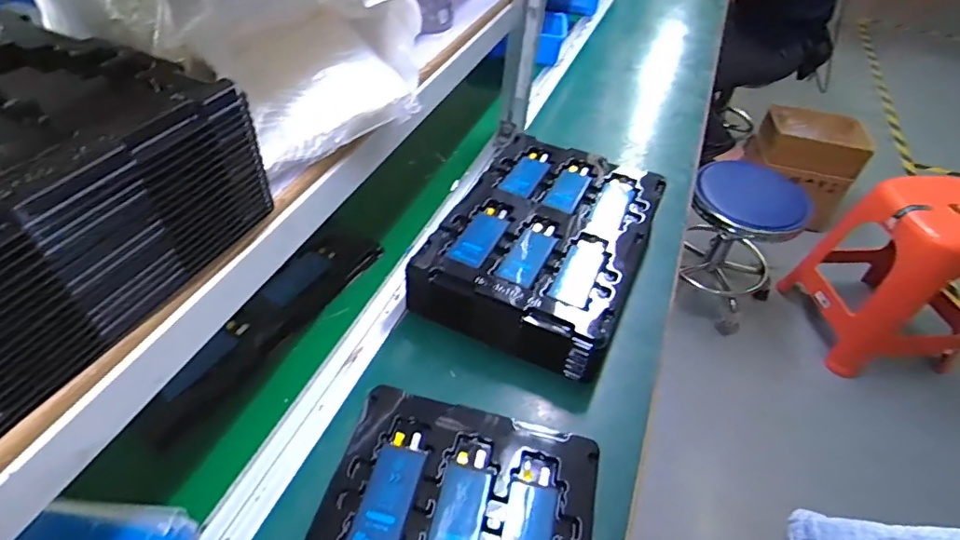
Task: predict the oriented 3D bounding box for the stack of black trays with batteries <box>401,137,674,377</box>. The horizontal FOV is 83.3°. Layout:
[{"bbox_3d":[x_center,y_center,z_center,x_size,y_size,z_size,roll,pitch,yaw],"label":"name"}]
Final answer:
[{"bbox_3d":[0.088,-0.040,0.698,0.233,0.079,0.334,21,47,15],"label":"stack of black trays with batteries"}]

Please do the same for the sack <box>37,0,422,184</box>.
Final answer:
[{"bbox_3d":[-0.246,-0.224,0.462,0.346,0.139,0.210,20,47,14],"label":"sack"}]

